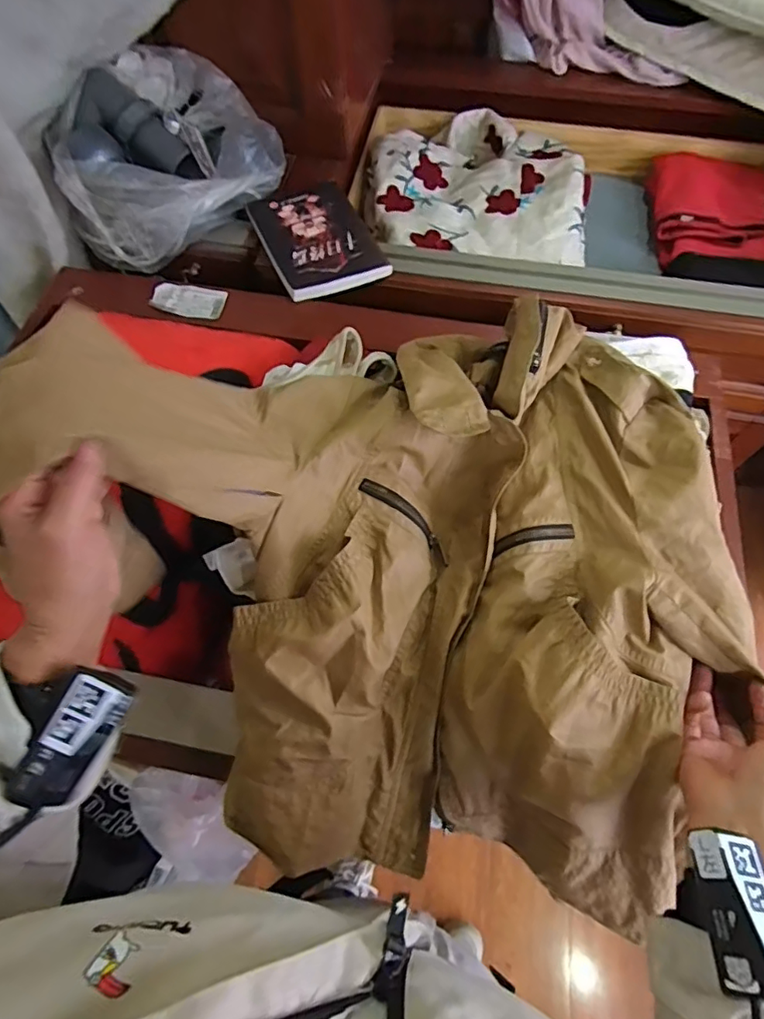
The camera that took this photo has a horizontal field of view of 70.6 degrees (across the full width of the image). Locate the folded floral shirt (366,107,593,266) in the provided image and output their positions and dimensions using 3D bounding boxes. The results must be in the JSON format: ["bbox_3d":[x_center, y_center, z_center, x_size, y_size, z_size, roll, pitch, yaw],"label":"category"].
[{"bbox_3d":[0.161,-0.531,0.896,0.370,0.075,0.396,4,64,1],"label":"folded floral shirt"}]

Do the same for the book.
[{"bbox_3d":[-0.091,-0.378,0.757,0.140,0.022,0.195,-22,67,-11],"label":"book"}]

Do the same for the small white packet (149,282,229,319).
[{"bbox_3d":[-0.254,-0.275,0.708,0.094,0.017,0.048,3,64,1],"label":"small white packet"}]

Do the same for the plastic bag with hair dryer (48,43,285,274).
[{"bbox_3d":[-0.274,-0.476,0.729,0.172,0.156,0.295,35,69,15],"label":"plastic bag with hair dryer"}]

